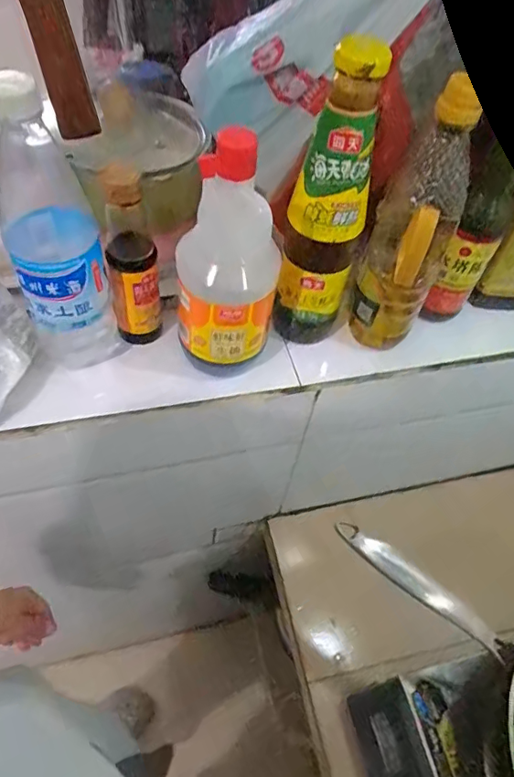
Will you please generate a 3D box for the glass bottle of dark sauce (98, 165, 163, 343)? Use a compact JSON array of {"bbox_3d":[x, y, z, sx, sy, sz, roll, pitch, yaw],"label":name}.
[{"bbox_3d":[-0.115,-0.092,0.494,0.042,0.106,0.036,-18,57,-18],"label":"glass bottle of dark sauce"}]

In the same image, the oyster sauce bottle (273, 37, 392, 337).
[{"bbox_3d":[0.060,-0.146,0.454,0.062,0.264,0.063,16,54,7],"label":"oyster sauce bottle"}]

